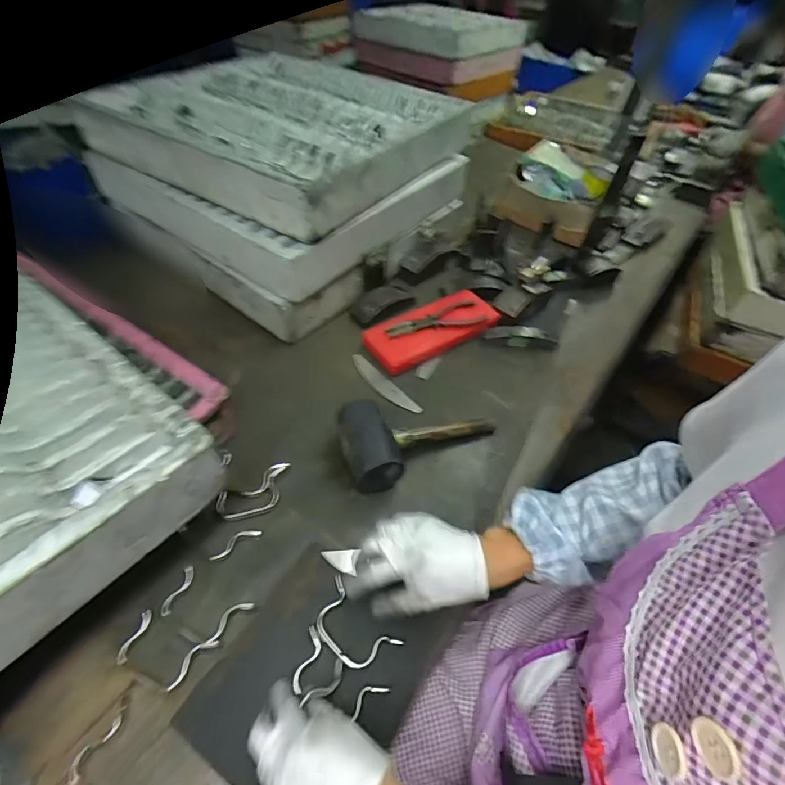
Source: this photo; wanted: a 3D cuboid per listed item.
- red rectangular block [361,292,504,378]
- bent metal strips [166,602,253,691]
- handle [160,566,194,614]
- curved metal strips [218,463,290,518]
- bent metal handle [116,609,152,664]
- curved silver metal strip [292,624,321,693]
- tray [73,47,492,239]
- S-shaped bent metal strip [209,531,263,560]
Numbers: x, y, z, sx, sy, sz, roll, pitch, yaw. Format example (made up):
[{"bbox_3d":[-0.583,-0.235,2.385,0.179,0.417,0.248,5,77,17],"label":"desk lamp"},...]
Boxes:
[{"bbox_3d":[0.072,-0.121,0.766,0.256,0.043,0.113,-24,55,-23],"label":"red rectangular block"},{"bbox_3d":[-0.188,0.254,0.424,0.017,0.013,0.099,35,54,23],"label":"bent metal strips"},{"bbox_3d":[-0.233,0.214,0.450,0.014,0.011,0.053,14,49,6],"label":"handle"},{"bbox_3d":[-0.171,0.129,0.528,0.099,0.016,0.044,-25,56,-26],"label":"curved metal strips"},{"bbox_3d":[-0.258,0.245,0.416,0.010,0.013,0.048,17,49,9],"label":"bent metal handle"},{"bbox_3d":[-0.084,0.263,0.408,0.018,0.009,0.054,17,49,8],"label":"curved silver metal strip"},{"bbox_3d":[-0.170,-0.496,0.779,0.489,0.091,0.495,28,53,19],"label":"tray"},{"bbox_3d":[-0.186,0.177,0.491,0.061,0.004,0.016,-25,56,-25],"label":"S-shaped bent metal strip"}]

